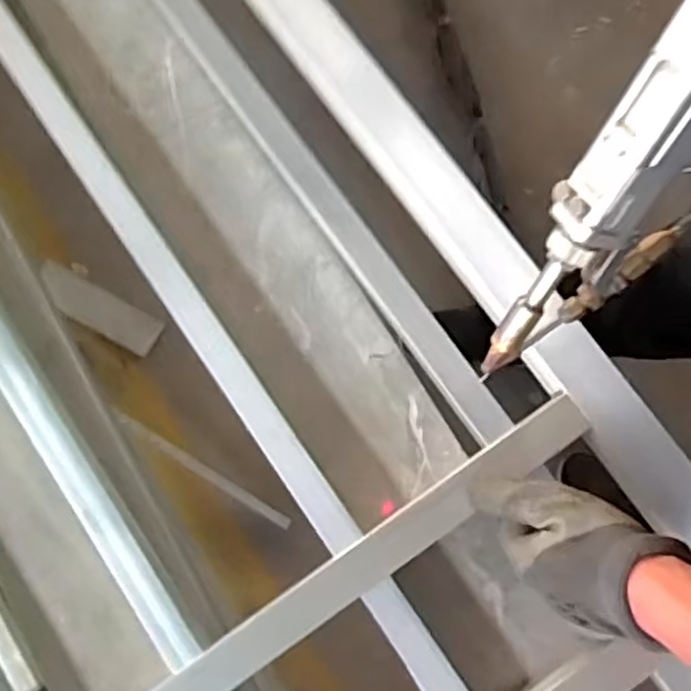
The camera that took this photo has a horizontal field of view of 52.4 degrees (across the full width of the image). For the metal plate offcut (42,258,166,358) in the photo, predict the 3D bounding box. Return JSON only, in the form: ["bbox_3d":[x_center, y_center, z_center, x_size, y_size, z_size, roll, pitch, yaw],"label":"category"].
[{"bbox_3d":[-0.450,-0.071,1.279,0.234,0.013,0.081,29,63,-6],"label":"metal plate offcut"}]

